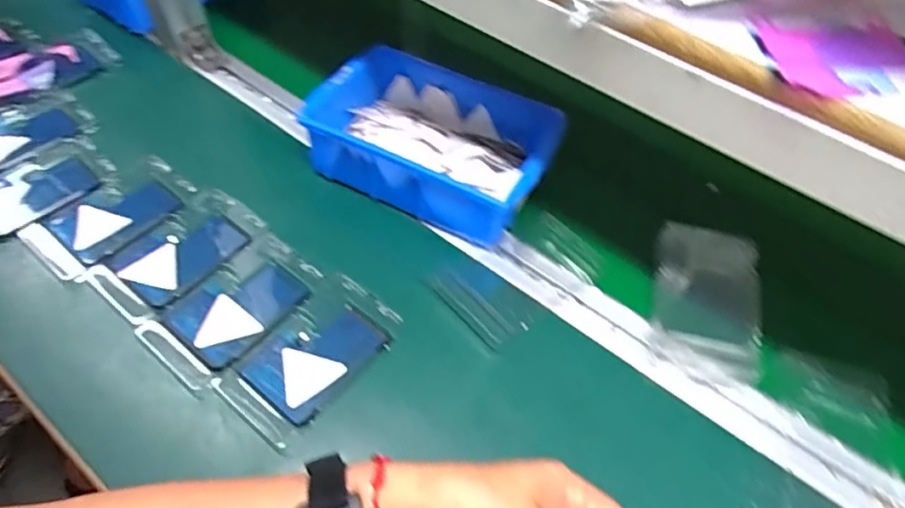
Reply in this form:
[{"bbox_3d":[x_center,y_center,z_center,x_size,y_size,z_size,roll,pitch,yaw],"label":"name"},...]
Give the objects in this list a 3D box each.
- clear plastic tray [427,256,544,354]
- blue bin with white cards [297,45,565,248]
[{"bbox_3d":[0.024,0.036,0.480,0.048,0.010,0.084,-34,62,-26],"label":"clear plastic tray"},{"bbox_3d":[-0.014,-0.101,0.548,0.202,0.068,0.142,26,55,15],"label":"blue bin with white cards"}]

